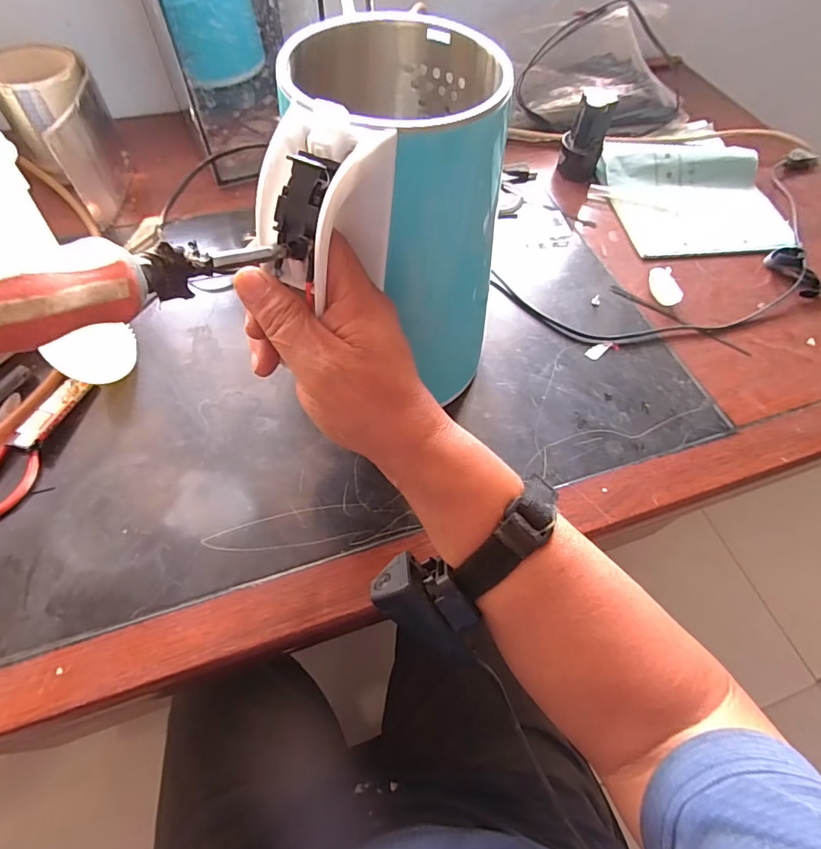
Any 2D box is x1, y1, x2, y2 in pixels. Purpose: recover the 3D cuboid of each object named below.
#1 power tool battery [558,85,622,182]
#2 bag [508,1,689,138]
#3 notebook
[{"bbox_3d":[0.206,-0.336,0.549,0.047,0.089,0.046,20,61,8],"label":"power tool battery"},{"bbox_3d":[0.246,-0.474,0.626,0.236,0.097,0.167,0,60,-3],"label":"bag"},{"bbox_3d":[0.330,-0.272,0.549,0.186,0.030,0.193,-4,60,-5],"label":"notebook"}]

